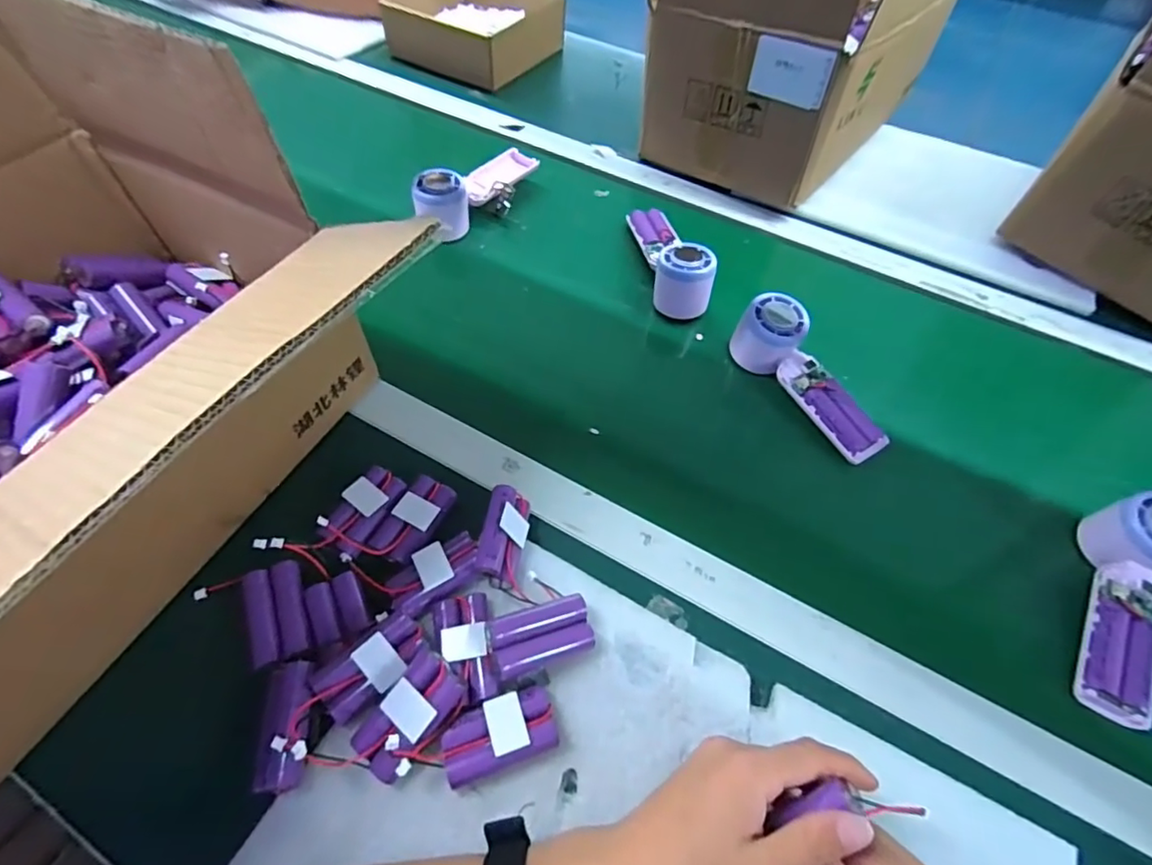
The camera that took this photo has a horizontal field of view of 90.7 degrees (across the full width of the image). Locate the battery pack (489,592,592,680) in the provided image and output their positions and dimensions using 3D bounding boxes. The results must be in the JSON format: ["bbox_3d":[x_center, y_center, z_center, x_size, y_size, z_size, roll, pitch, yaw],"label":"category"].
[{"bbox_3d":[-0.022,0.130,0.365,0.064,0.025,0.034,-17,59,-14],"label":"battery pack"}]

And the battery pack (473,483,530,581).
[{"bbox_3d":[-0.051,0.071,0.401,0.020,0.038,0.067,-8,54,28],"label":"battery pack"}]

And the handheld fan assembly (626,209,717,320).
[{"bbox_3d":[0.097,-0.193,0.594,0.055,0.055,0.152,-4,57,-6],"label":"handheld fan assembly"}]

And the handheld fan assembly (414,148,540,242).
[{"bbox_3d":[-0.106,-0.278,0.640,0.063,0.050,0.166,36,61,19],"label":"handheld fan assembly"}]

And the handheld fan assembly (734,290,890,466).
[{"bbox_3d":[0.207,-0.047,0.511,0.052,0.050,0.163,-29,76,-21],"label":"handheld fan assembly"}]

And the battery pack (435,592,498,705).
[{"bbox_3d":[-0.069,0.134,0.358,0.031,0.016,0.066,-9,58,-9],"label":"battery pack"}]

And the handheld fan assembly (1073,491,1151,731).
[{"bbox_3d":[0.391,0.121,0.404,0.049,0.052,0.164,26,74,13],"label":"handheld fan assembly"}]

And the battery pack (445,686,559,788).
[{"bbox_3d":[-0.045,0.180,0.339,0.065,0.020,0.036,-16,59,-13],"label":"battery pack"}]

